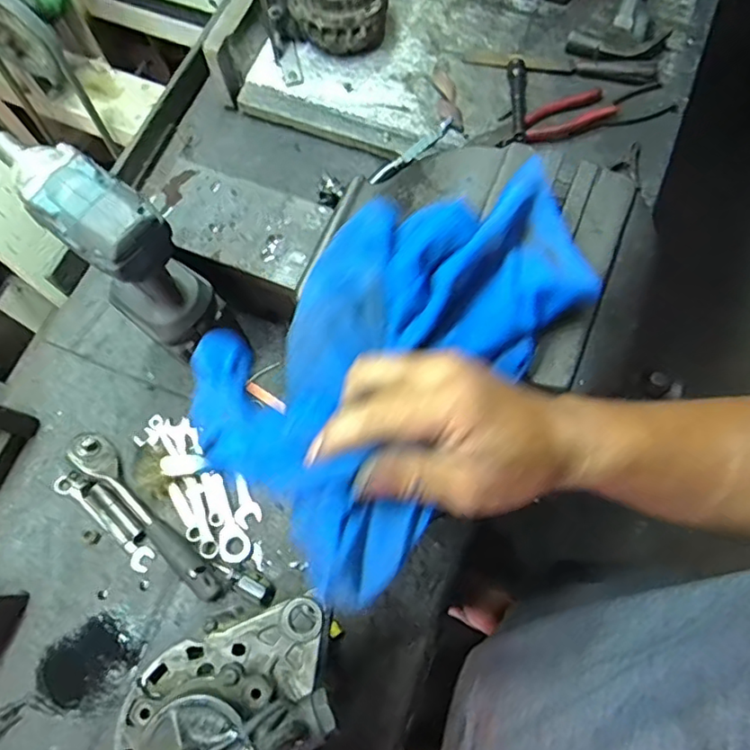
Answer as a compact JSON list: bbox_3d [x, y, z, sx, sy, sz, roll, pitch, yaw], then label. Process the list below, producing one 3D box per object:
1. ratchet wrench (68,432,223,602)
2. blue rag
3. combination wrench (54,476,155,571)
[{"bbox_3d":[-0.257,0.156,0.658,0.035,0.033,0.236,-44,76,-12],"label":"ratchet wrench"},{"bbox_3d":[0.026,-0.034,0.376,0.294,0.078,0.191,-43,76,-12],"label":"blue rag"},{"bbox_3d":[-0.310,0.166,0.669,0.148,0.013,0.024,38,76,13],"label":"combination wrench"}]

